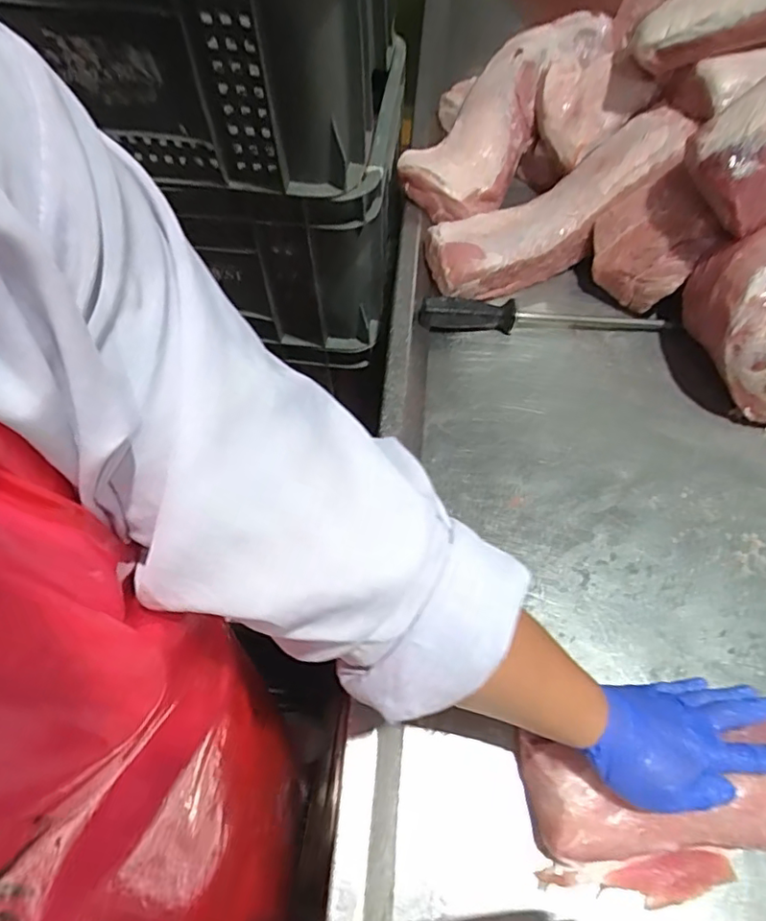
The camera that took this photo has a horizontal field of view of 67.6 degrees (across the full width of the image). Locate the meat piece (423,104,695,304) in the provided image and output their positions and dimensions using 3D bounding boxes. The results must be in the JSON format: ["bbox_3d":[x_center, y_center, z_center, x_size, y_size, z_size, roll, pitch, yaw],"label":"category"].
[{"bbox_3d":[0.226,-0.333,0.779,0.366,0.087,0.138,-35,65,-4],"label":"meat piece"}]

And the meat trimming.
[{"bbox_3d":[0.201,0.327,0.444,0.155,0.026,0.036,-4,59,-3],"label":"meat trimming"}]

